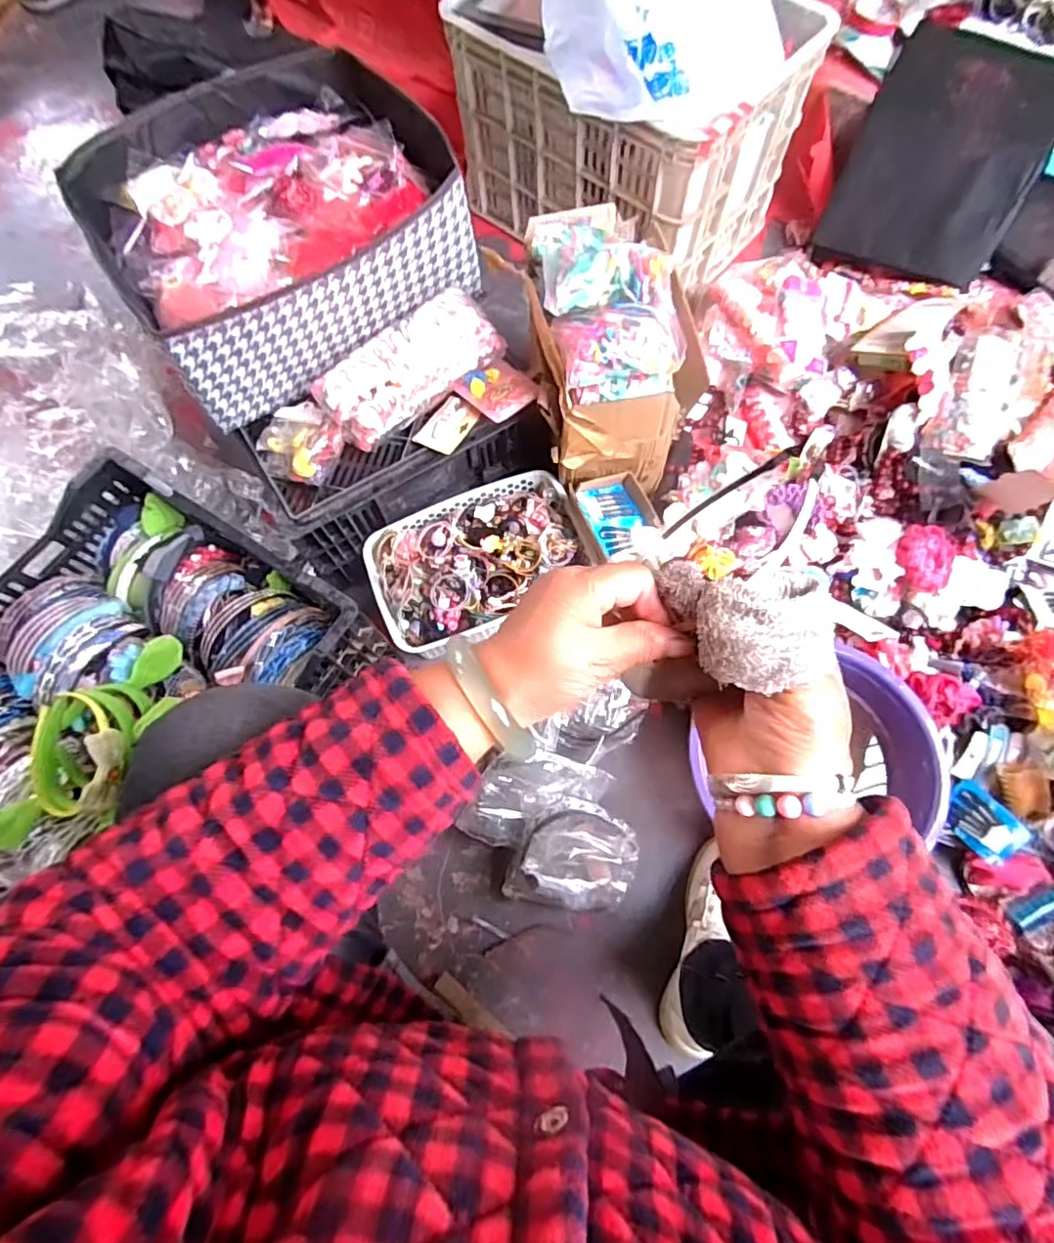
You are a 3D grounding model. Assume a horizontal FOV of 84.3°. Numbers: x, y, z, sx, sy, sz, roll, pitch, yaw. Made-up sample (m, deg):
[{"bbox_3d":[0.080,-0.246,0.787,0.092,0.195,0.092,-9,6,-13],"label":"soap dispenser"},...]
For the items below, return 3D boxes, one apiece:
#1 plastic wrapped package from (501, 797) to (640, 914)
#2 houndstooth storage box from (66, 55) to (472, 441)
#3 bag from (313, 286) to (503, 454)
[{"bbox_3d":[0.063,0.291,0.711,0.152,0.045,0.139,14,96,-5],"label":"plastic wrapped package"},{"bbox_3d":[-0.315,-0.503,0.748,0.398,0.165,0.382,-33,73,-9],"label":"houndstooth storage box"},{"bbox_3d":[-0.147,-0.319,0.733,0.234,0.069,0.097,-40,74,-11],"label":"bag"}]

